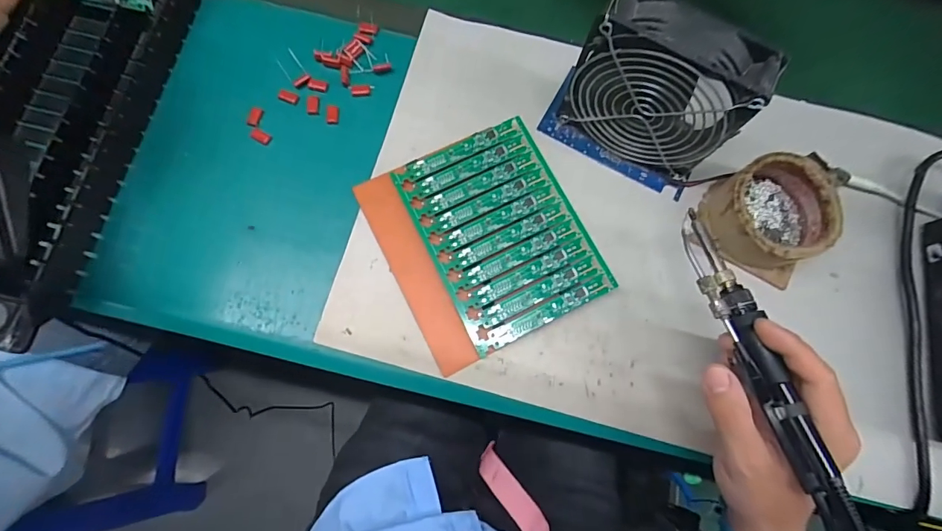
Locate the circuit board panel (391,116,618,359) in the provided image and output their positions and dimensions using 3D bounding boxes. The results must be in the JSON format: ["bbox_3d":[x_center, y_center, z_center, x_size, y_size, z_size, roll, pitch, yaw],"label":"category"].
[{"bbox_3d":[0.025,-0.030,0.360,0.118,0.012,0.164,-25,77,-7],"label":"circuit board panel"}]

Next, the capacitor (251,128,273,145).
[{"bbox_3d":[-0.178,-0.110,0.376,0.017,0.004,0.009,28,77,6],"label":"capacitor"}]

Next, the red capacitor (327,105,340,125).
[{"bbox_3d":[-0.119,-0.130,0.384,0.010,0.004,0.016,4,76,0],"label":"red capacitor"}]

